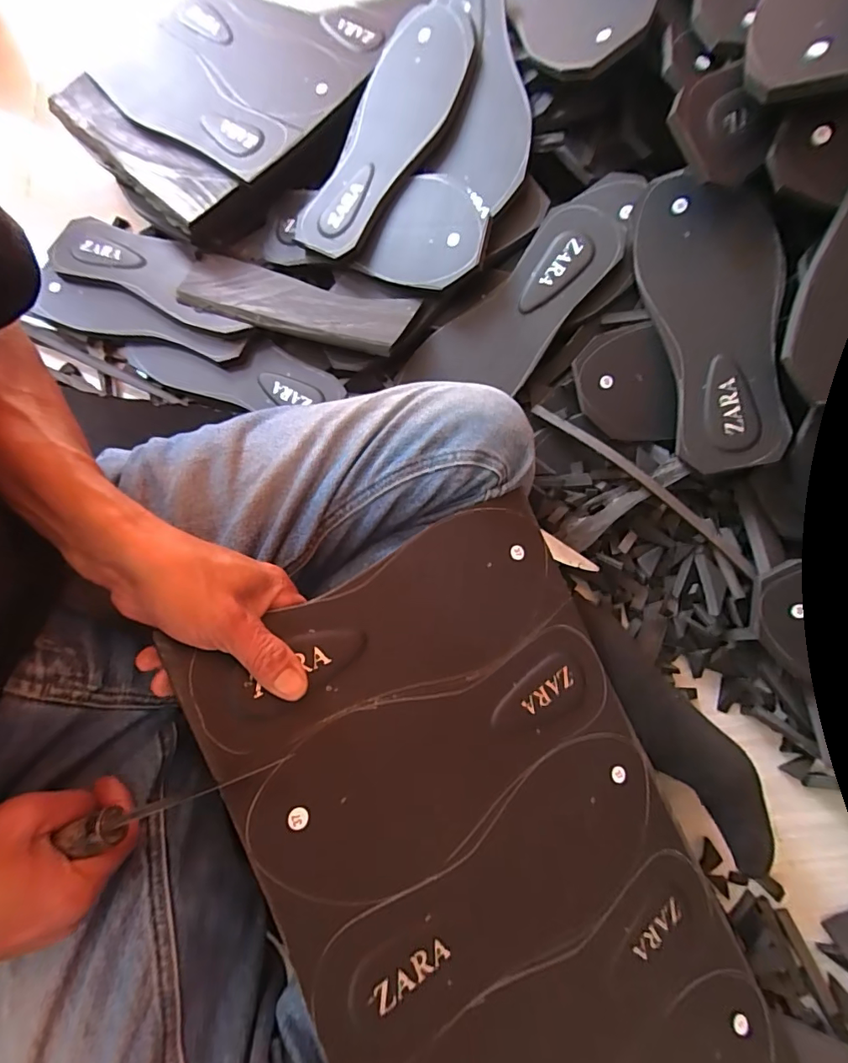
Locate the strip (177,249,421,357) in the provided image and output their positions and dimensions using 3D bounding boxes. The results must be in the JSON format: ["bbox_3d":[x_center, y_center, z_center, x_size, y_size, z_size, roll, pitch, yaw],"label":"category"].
[{"bbox_3d":[-0.135,-0.231,0.482,0.253,0.010,0.065,20,78,13],"label":"strip"}]

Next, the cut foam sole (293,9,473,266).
[{"bbox_3d":[-0.038,-0.378,0.456,0.100,0.029,0.239,36,100,9],"label":"cut foam sole"}]

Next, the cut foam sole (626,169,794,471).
[{"bbox_3d":[0.242,-0.174,0.392,0.097,0.018,0.242,-14,87,21],"label":"cut foam sole"}]

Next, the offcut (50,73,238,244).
[{"bbox_3d":[-0.307,-0.397,0.512,0.243,0.039,0.071,40,81,9],"label":"offcut"}]

